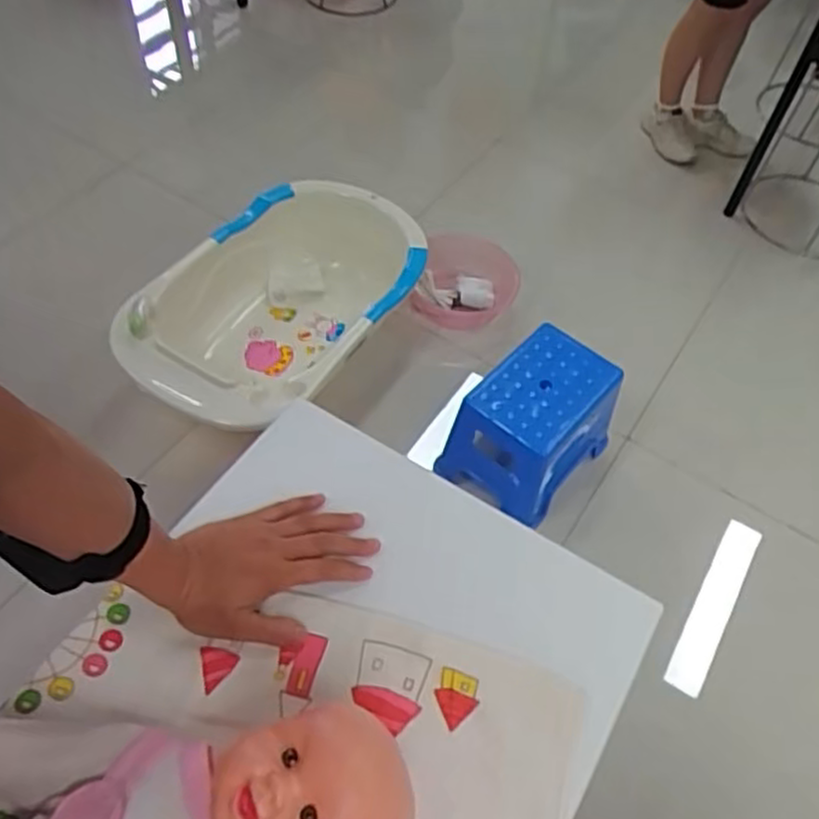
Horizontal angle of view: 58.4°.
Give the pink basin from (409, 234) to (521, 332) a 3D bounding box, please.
[{"bbox_3d":[0.143,-0.318,1.812,0.241,0.072,0.255,2,54,-2],"label":"pink basin"}]

